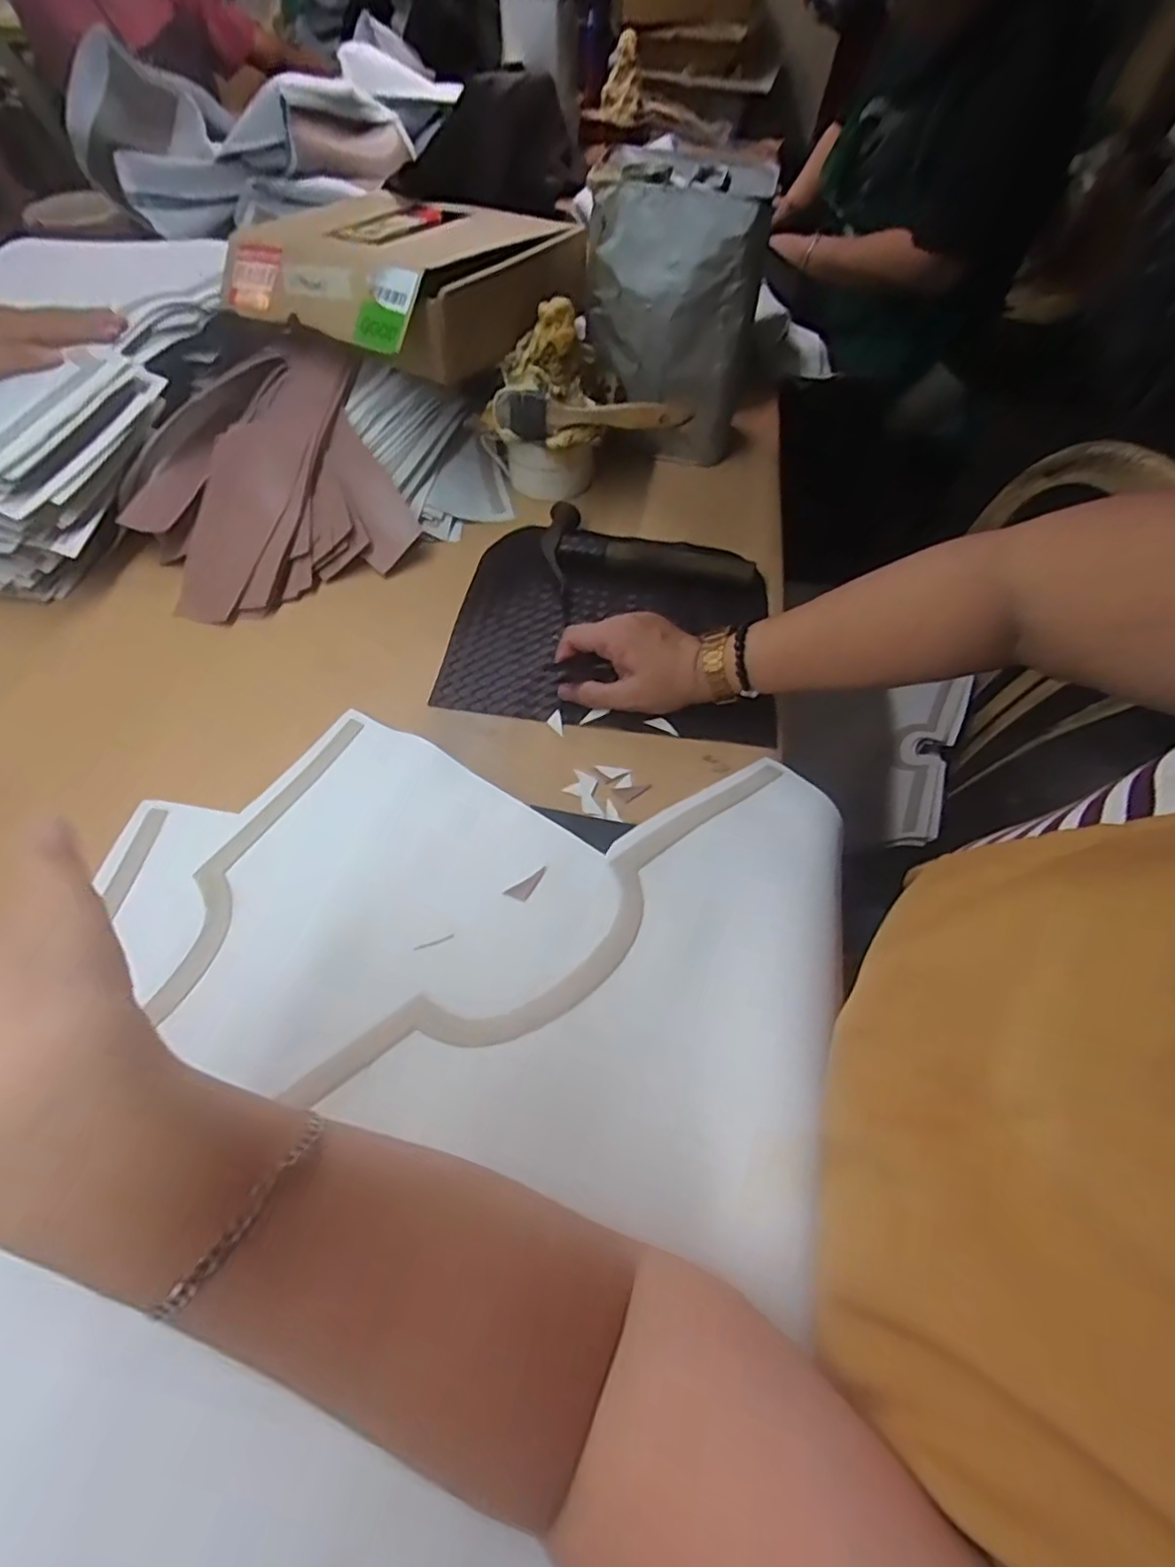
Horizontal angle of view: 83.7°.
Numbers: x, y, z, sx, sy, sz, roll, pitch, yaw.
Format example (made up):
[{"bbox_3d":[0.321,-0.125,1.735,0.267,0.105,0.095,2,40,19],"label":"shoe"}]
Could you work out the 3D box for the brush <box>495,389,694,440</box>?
[{"bbox_3d":[0.002,-0.328,0.588,0.172,0.040,0.015,11,57,5],"label":"brush"}]

